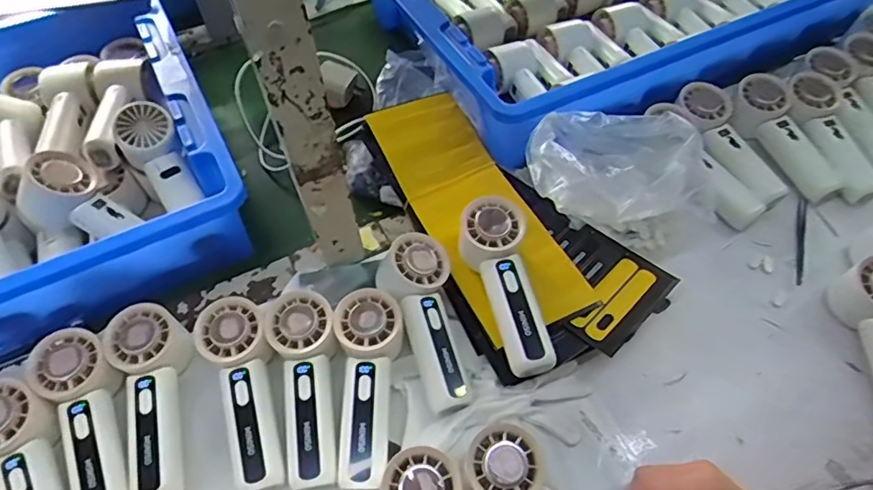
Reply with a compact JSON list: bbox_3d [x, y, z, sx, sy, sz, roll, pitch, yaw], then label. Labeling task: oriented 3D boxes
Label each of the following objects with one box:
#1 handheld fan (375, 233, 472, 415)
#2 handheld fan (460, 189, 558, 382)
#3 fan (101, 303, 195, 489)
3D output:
[{"bbox_3d":[-0.009,0.066,0.489,0.064,0.044,0.157,-14,72,-5],"label":"handheld fan"},{"bbox_3d":[0.060,0.033,0.477,0.052,0.033,0.153,-13,70,-4],"label":"handheld fan"},{"bbox_3d":[-0.229,0.126,0.454,0.059,0.037,0.153,-14,69,-5],"label":"fan"}]

